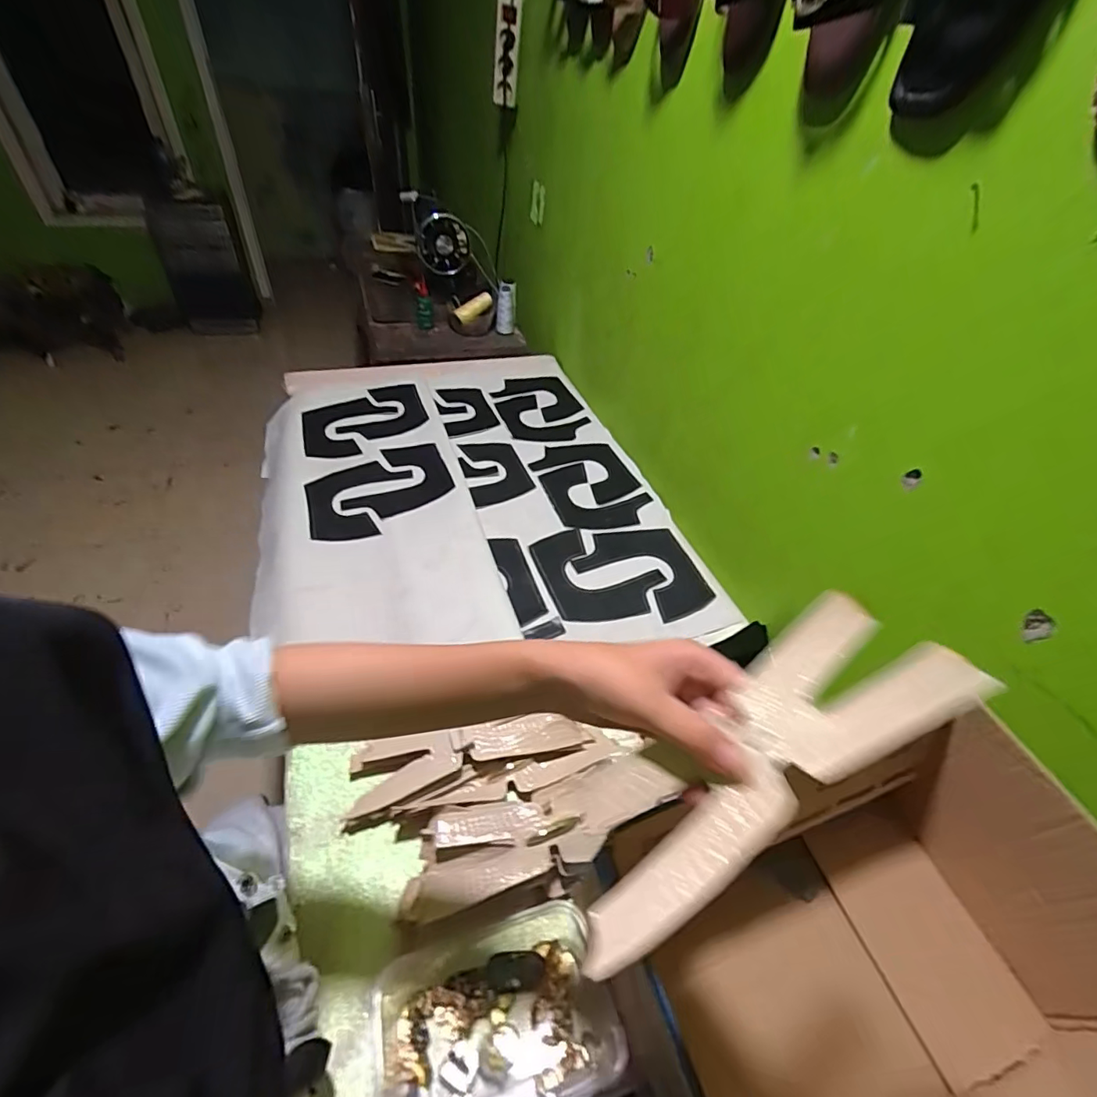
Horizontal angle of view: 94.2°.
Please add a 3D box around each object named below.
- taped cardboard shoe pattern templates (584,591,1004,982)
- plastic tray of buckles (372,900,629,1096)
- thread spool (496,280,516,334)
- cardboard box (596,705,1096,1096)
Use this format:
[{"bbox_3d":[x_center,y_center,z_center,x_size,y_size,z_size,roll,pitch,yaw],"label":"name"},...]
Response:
[{"bbox_3d":[0.108,0.109,0.249,0.225,0.021,0.078,-37,57,-15],"label":"taped cardboard shoe pattern templates"},{"bbox_3d":[-0.041,0.370,0.397,0.179,0.028,0.124,-10,46,-17],"label":"plastic tray of buckles"},{"bbox_3d":[-0.111,-0.626,1.332,0.045,0.132,0.032,5,44,-3],"label":"thread spool"},{"bbox_3d":[0.242,0.318,0.374,0.350,0.168,0.261,-8,46,-16],"label":"cardboard box"}]

